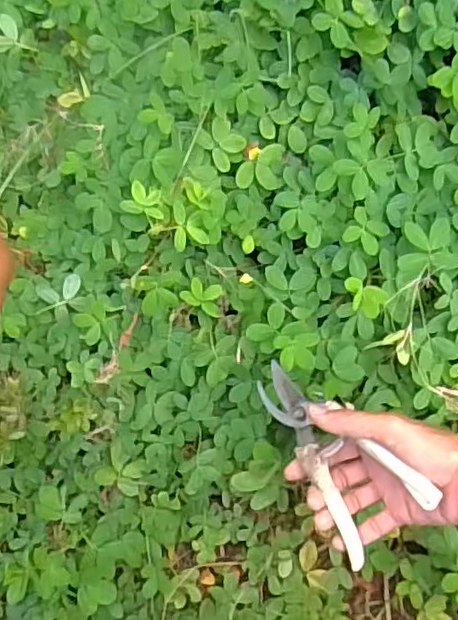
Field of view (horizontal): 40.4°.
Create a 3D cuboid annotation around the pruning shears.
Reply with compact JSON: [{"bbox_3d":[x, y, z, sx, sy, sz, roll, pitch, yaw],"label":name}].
[{"bbox_3d":[0.074,0.104,0.471,0.013,0.090,0.154,-3,45,-42],"label":"pruning shears"}]

